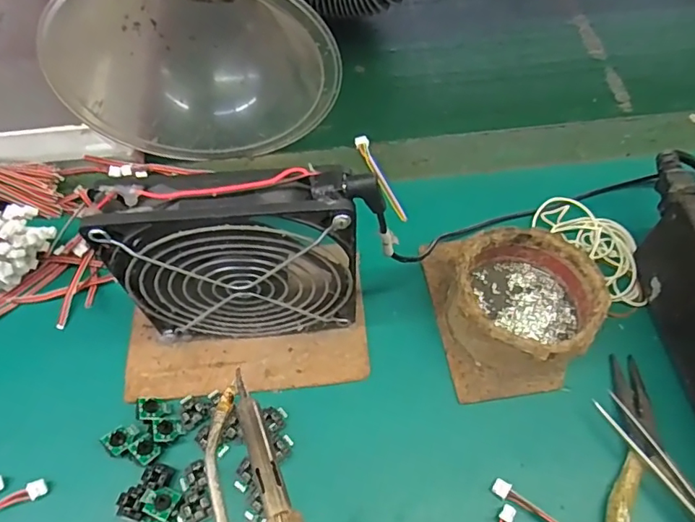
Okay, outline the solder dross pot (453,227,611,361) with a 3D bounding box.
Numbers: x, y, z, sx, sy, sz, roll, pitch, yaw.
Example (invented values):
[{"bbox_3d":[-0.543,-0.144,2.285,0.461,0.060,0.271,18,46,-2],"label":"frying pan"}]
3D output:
[{"bbox_3d":[0.105,0.023,0.308,0.081,0.041,0.080,0,59,1],"label":"solder dross pot"}]

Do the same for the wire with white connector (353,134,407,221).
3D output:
[{"bbox_3d":[0.024,-0.063,0.386,0.011,0.007,0.085,-17,57,-10],"label":"wire with white connector"}]

